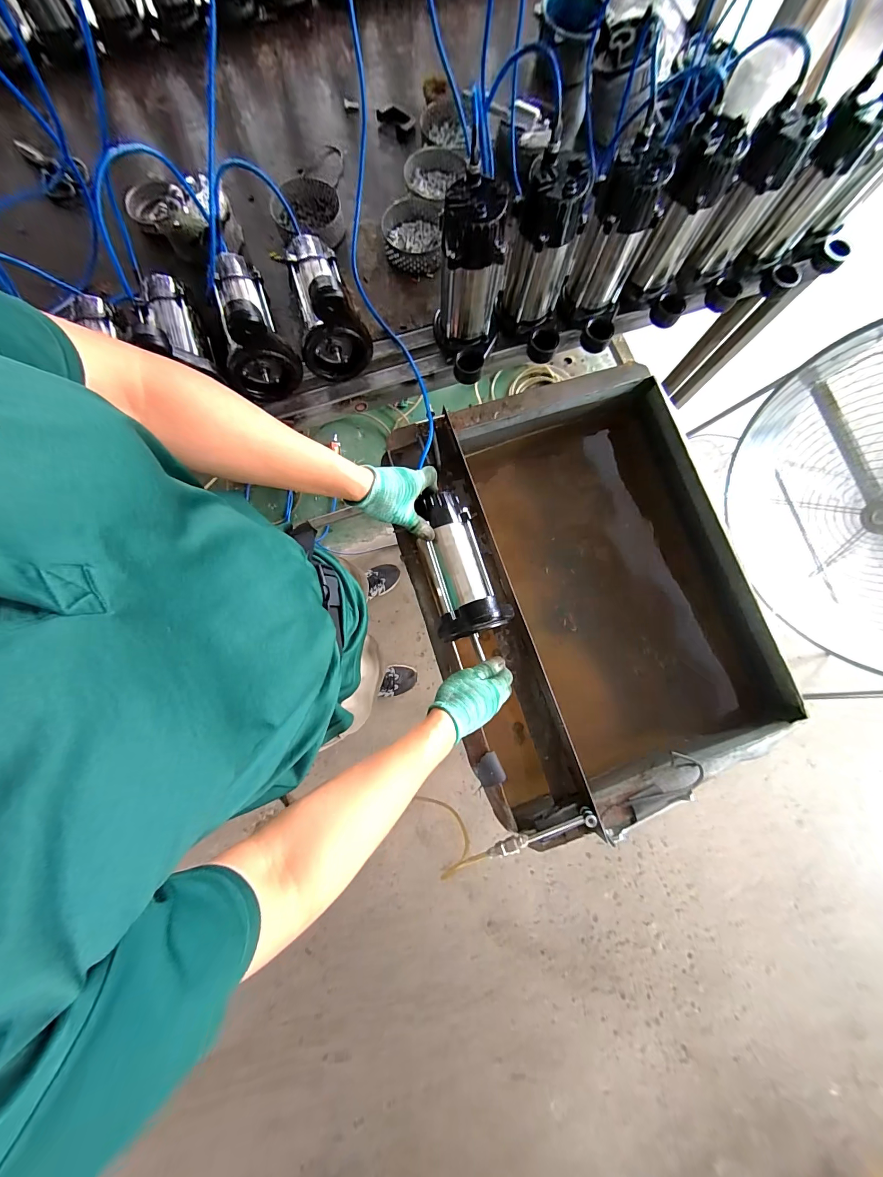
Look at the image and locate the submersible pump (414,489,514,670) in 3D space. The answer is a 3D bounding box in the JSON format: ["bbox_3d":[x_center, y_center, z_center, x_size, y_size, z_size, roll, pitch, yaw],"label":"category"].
[{"bbox_3d":[0.032,-0.041,0.566,0.100,0.105,0.230,-11,69,-1],"label":"submersible pump"}]

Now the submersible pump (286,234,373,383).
[{"bbox_3d":[-0.201,-0.520,0.656,0.120,0.159,0.216,-9,81,-2],"label":"submersible pump"}]

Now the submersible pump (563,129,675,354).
[{"bbox_3d":[0.285,-0.556,0.639,0.111,0.234,0.133,17,81,2],"label":"submersible pump"}]

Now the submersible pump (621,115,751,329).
[{"bbox_3d":[0.423,-0.617,0.651,0.134,0.231,0.110,23,81,3],"label":"submersible pump"}]

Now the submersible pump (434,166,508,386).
[{"bbox_3d":[0.045,-0.481,0.617,0.103,0.231,0.144,-4,81,-1],"label":"submersible pump"}]

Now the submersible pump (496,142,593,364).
[{"bbox_3d":[0.165,-0.534,0.629,0.114,0.233,0.133,5,81,0],"label":"submersible pump"}]

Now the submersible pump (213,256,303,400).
[{"bbox_3d":[-0.335,-0.476,0.659,0.102,0.173,0.216,-20,82,-4],"label":"submersible pump"}]

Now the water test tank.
[{"bbox_3d":[0.267,0.004,0.731,0.587,0.232,0.774,-19,82,-4],"label":"water test tank"}]

